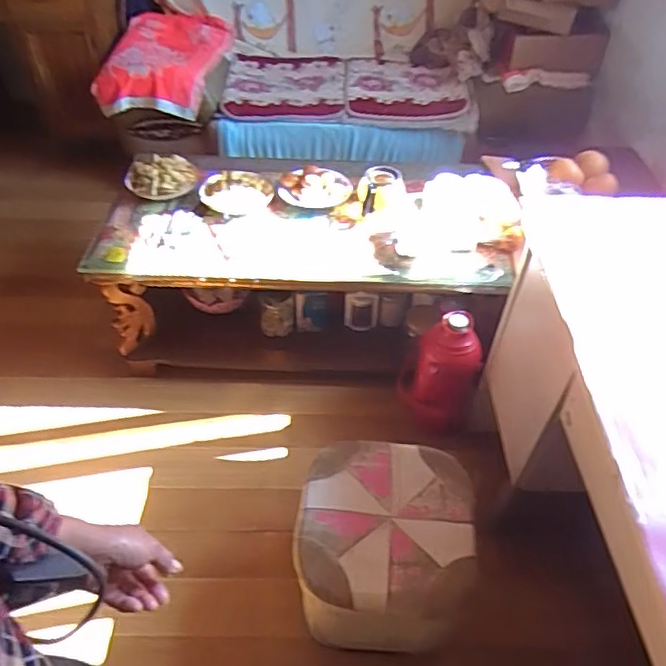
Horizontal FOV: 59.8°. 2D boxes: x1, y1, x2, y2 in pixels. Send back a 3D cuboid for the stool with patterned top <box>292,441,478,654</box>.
[{"bbox_3d":[0.100,0.463,1.217,0.336,0.298,0.350,5,46,4],"label":"stool with patterned top"}]

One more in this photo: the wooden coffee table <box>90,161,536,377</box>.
[{"bbox_3d":[-0.074,-0.158,1.659,1.086,0.444,0.435,-2,47,1],"label":"wooden coffee table"}]

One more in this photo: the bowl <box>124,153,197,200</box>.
[{"bbox_3d":[-0.501,-0.456,1.681,0.210,0.062,0.147,-4,46,-5],"label":"bowl"}]

